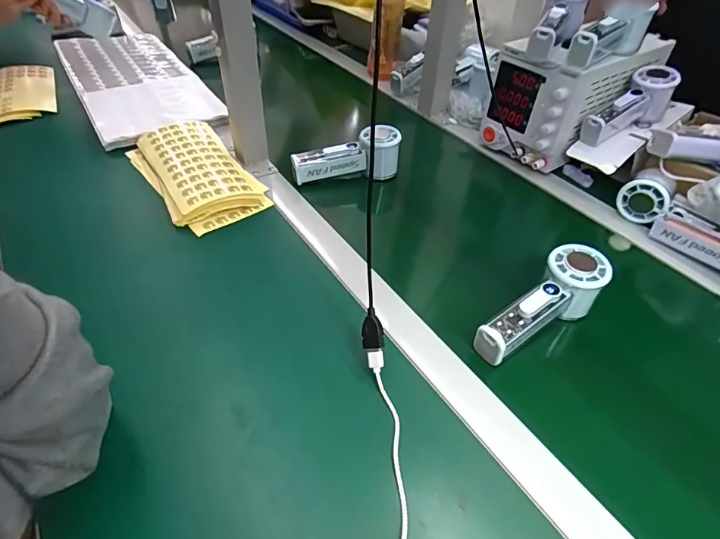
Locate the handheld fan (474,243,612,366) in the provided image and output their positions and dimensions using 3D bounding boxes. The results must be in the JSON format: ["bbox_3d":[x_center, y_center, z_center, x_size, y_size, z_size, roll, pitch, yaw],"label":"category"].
[{"bbox_3d":[0.176,0.037,0.429,0.157,0.052,0.050,-33,53,-15],"label":"handheld fan"}]

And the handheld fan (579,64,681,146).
[{"bbox_3d":[0.364,-0.219,0.609,0.150,0.062,0.051,-32,51,-8],"label":"handheld fan"}]

